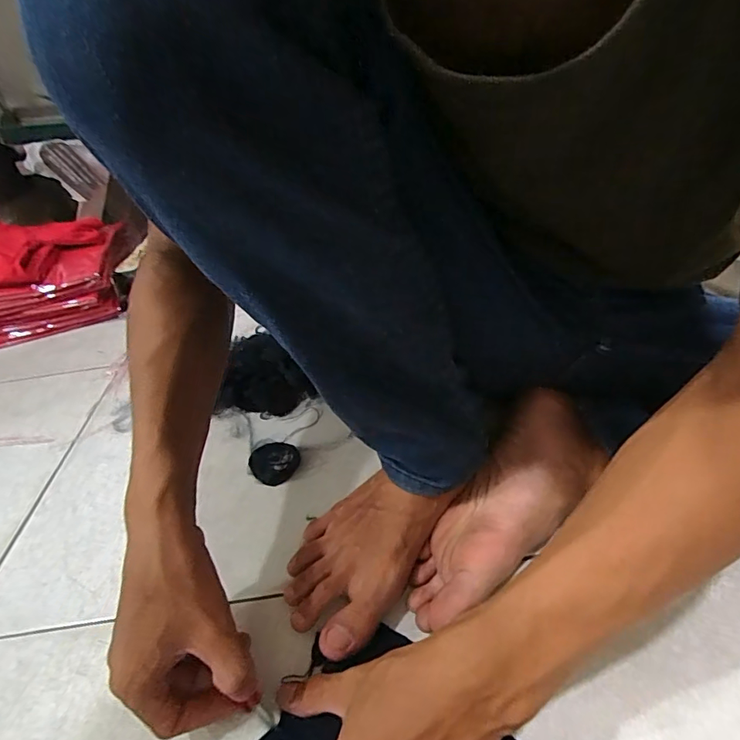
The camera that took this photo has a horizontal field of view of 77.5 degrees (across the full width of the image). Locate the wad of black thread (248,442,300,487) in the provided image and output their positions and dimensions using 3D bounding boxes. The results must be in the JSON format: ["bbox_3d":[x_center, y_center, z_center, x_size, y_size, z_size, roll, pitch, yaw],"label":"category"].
[{"bbox_3d":[-0.097,0.095,0.473,0.049,0.015,0.050,-5,35,4],"label":"wad of black thread"}]

